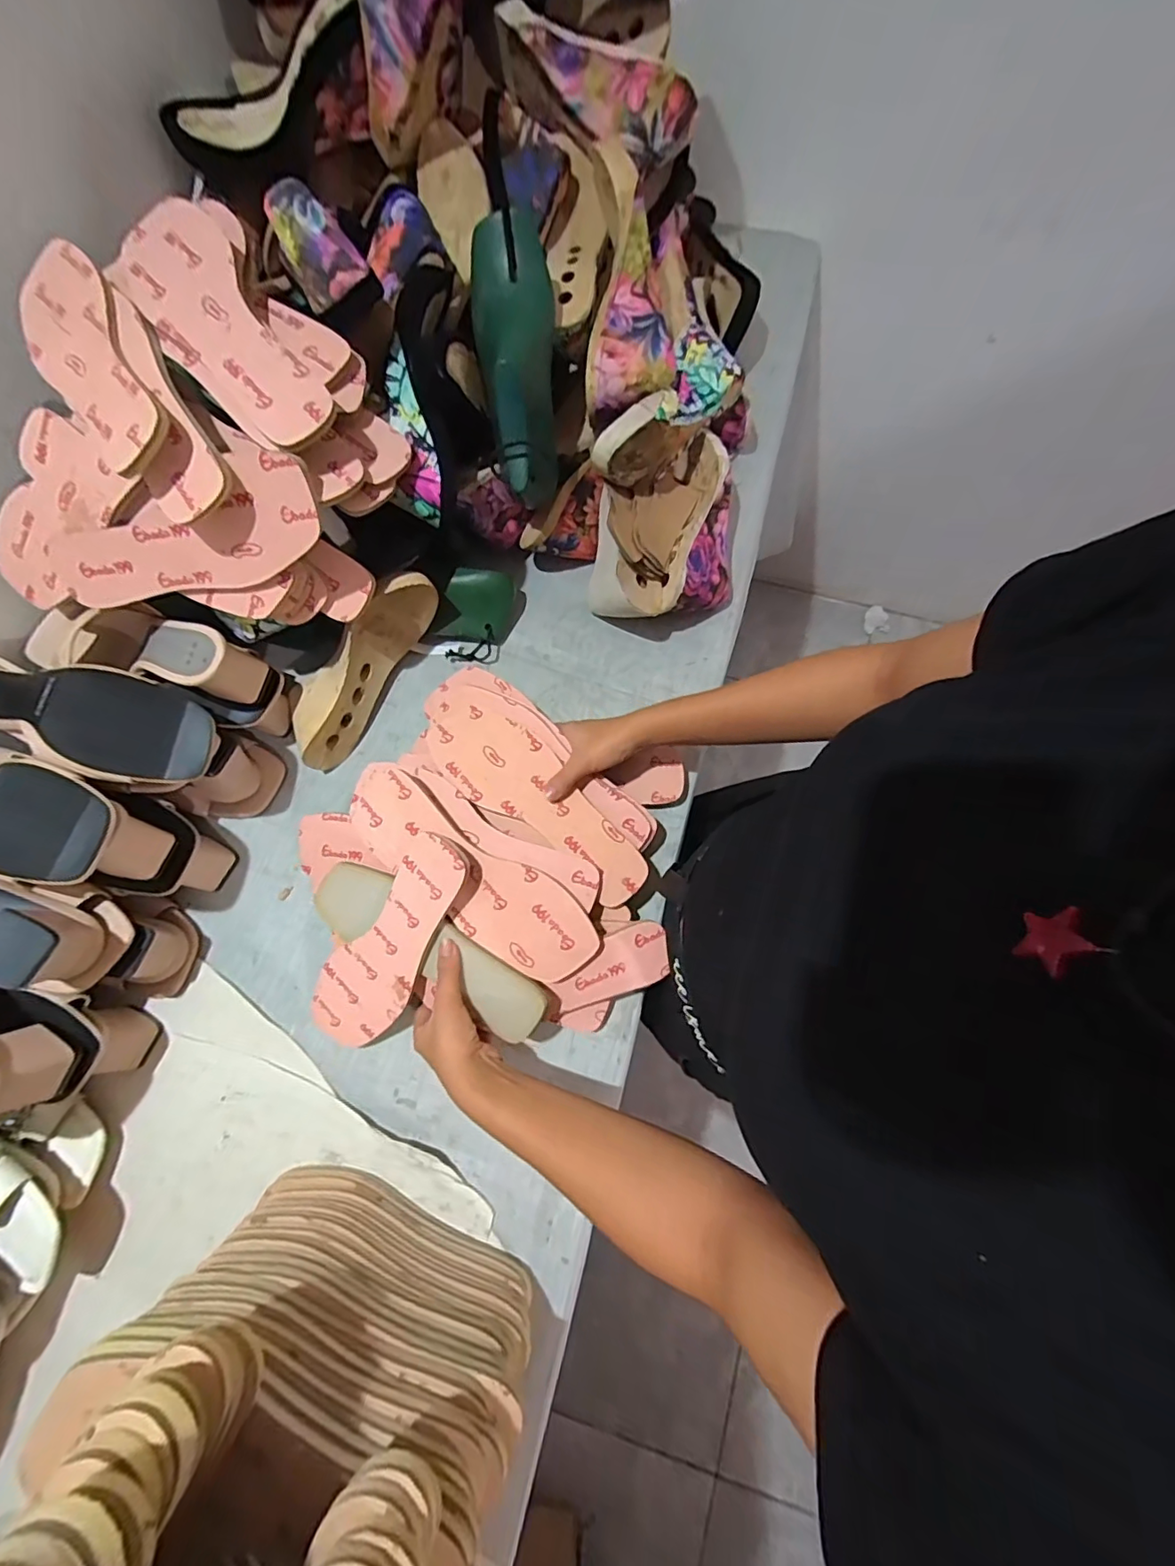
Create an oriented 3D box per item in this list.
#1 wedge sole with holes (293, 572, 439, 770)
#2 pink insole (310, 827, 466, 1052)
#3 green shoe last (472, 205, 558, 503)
[{"bbox_3d":[-0.246,-0.126,0.573,0.071,0.081,0.231,36,96,10],"label":"wedge sole with holes"},{"bbox_3d":[-0.177,0.146,0.473,0.078,0.007,0.236,38,107,10],"label":"pink insole"},{"bbox_3d":[-0.072,-0.390,0.502,0.075,0.091,0.222,0,90,2],"label":"green shoe last"}]

